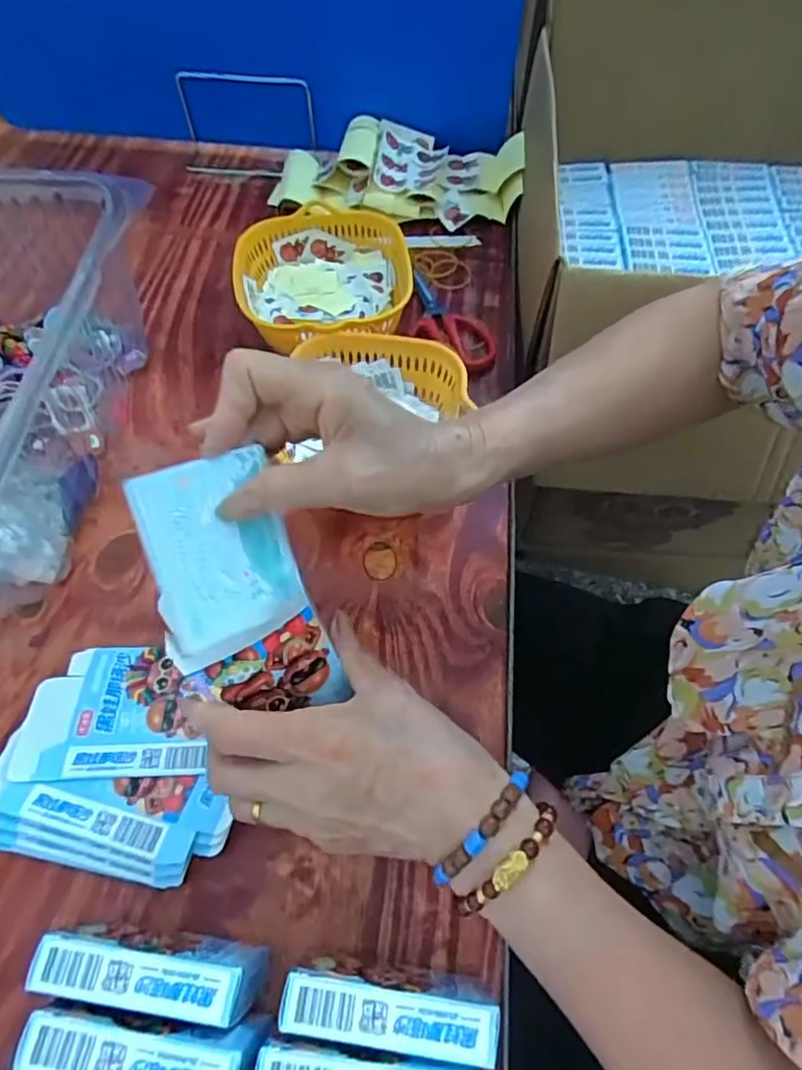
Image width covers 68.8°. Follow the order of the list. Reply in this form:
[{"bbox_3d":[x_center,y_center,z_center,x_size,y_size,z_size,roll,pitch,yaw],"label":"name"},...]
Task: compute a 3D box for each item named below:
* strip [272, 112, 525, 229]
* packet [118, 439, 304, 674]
[{"bbox_3d":[-0.007,-0.379,0.619,0.265,0.053,0.114,1,60,0],"label":"strip"},{"bbox_3d":[-0.084,0.011,0.273,0.064,0.094,0.004,-22,28,-25],"label":"packet"}]

